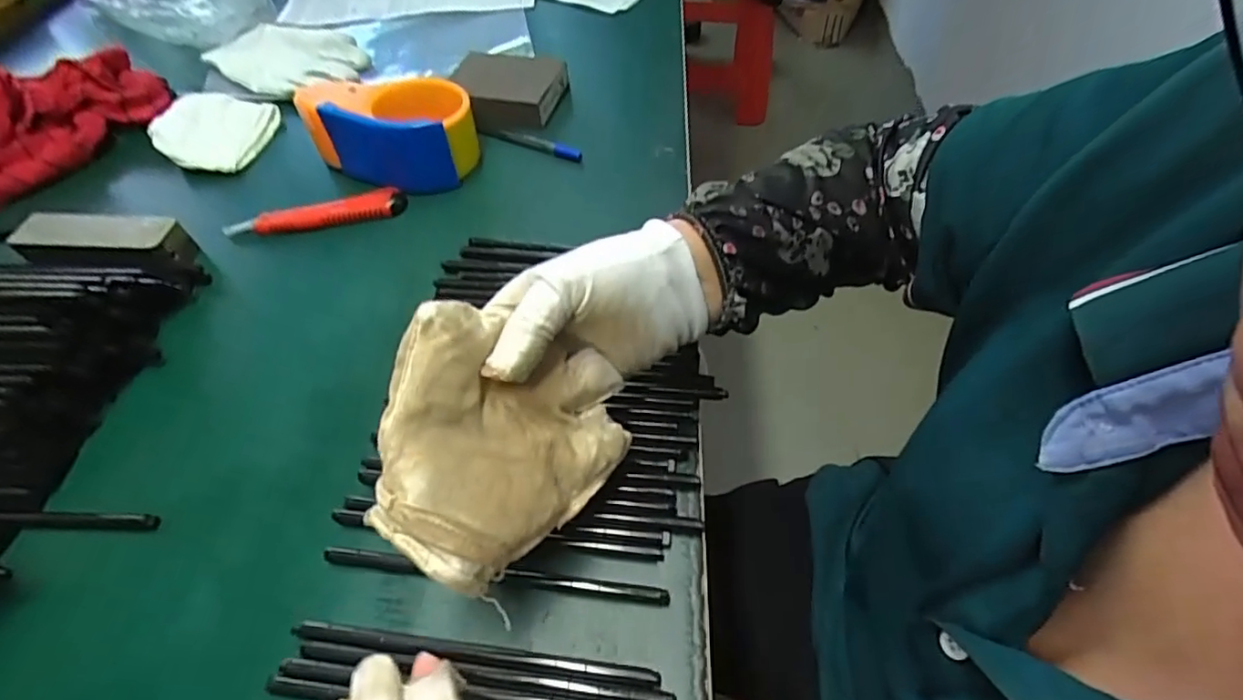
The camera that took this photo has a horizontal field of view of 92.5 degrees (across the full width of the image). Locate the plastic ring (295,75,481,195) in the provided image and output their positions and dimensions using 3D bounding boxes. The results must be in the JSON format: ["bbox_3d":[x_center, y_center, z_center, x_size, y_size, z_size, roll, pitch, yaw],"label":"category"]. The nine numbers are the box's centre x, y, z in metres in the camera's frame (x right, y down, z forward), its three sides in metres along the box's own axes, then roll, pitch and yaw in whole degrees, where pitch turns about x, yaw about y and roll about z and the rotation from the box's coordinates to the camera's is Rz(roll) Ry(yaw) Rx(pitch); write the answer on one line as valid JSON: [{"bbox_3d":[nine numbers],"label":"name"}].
[{"bbox_3d":[-0.183,-0.170,0.470,0.131,0.061,0.072,-5,55,2],"label":"plastic ring"}]

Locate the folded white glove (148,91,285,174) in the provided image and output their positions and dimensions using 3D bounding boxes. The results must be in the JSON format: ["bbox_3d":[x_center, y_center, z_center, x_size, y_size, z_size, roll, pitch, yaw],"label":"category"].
[{"bbox_3d":[-0.358,-0.196,0.524,0.078,0.032,0.090,5,56,9],"label":"folded white glove"}]

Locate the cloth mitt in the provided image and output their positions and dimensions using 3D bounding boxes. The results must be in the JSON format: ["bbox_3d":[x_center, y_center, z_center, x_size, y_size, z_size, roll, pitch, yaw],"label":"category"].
[{"bbox_3d":[-0.050,0.045,0.249,0.103,0.015,0.098,28,66,-29],"label":"cloth mitt"}]

